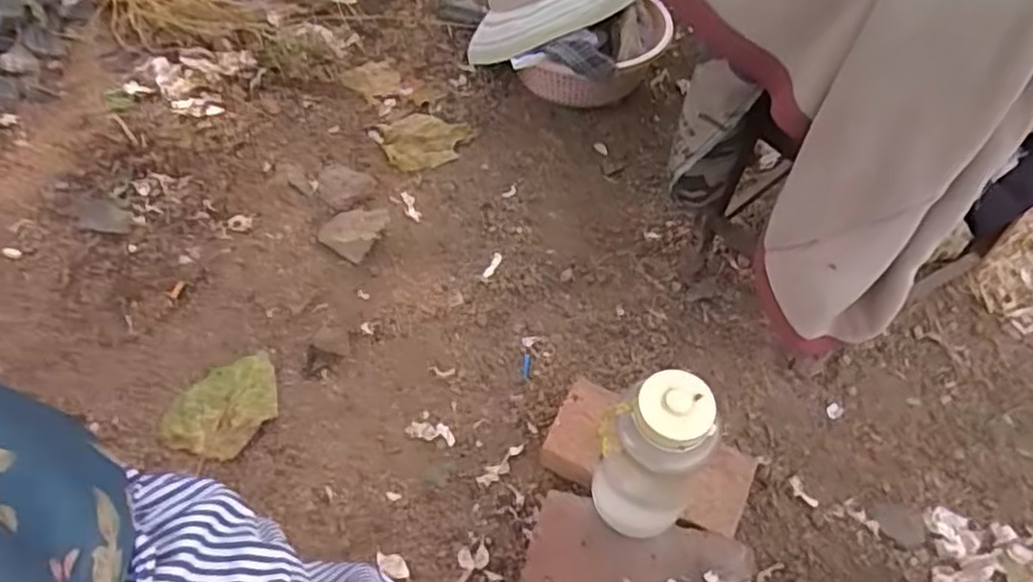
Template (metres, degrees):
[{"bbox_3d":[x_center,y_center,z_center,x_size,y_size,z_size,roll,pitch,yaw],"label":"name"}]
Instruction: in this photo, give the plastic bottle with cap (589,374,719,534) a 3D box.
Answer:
[{"bbox_3d":[0.127,0.170,0.681,0.082,0.235,0.071,-6,54,-6],"label":"plastic bottle with cap"}]

